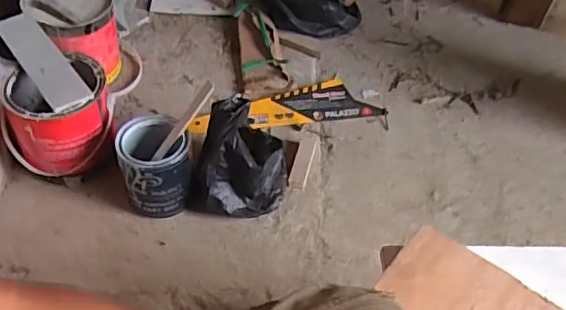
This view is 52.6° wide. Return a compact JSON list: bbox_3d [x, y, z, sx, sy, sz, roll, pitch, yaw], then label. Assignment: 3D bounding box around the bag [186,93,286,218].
[{"bbox_3d":[-0.066,0.010,0.899,0.142,0.122,0.143,11,50,6],"label":"bag"}]

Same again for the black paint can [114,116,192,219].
[{"bbox_3d":[-0.192,0.024,0.879,0.100,0.125,0.104,2,49,-2],"label":"black paint can"}]

